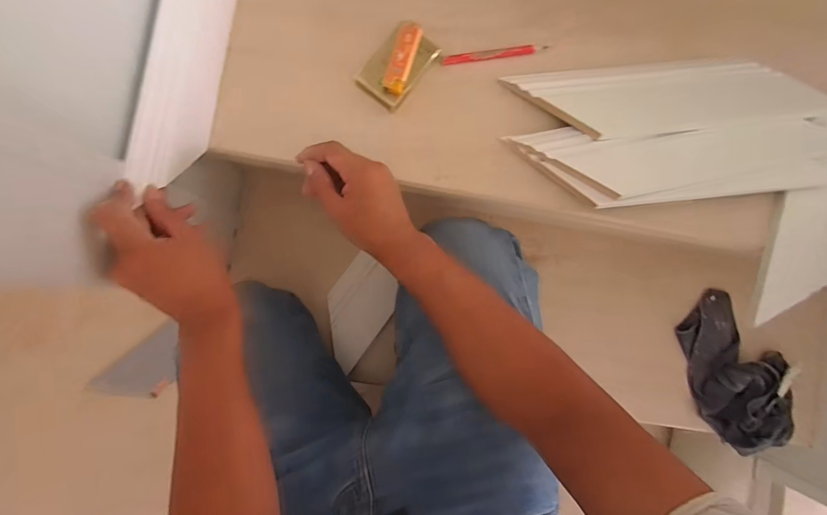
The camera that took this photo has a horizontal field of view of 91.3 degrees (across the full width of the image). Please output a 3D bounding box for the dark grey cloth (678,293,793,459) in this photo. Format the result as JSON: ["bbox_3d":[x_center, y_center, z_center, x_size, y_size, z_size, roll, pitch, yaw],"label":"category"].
[{"bbox_3d":[0.520,0.180,0.640,0.146,0.046,0.254,-11,87,-5],"label":"dark grey cloth"}]

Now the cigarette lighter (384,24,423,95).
[{"bbox_3d":[-0.012,-0.222,0.451,0.024,0.009,0.078,18,85,-3],"label":"cigarette lighter"}]

